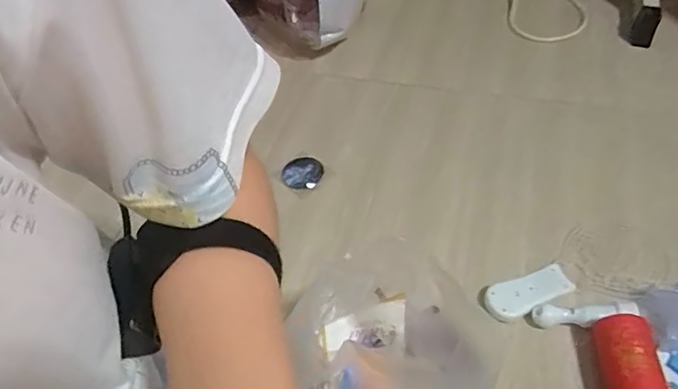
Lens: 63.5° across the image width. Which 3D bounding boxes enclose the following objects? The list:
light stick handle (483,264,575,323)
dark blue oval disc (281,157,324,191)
[{"bbox_3d":[0.206,0.109,0.599,0.100,0.018,0.041,-19,50,-11],"label":"light stick handle"},{"bbox_3d":[-0.051,-0.028,0.753,0.055,0.009,0.055,22,54,22],"label":"dark blue oval disc"}]

